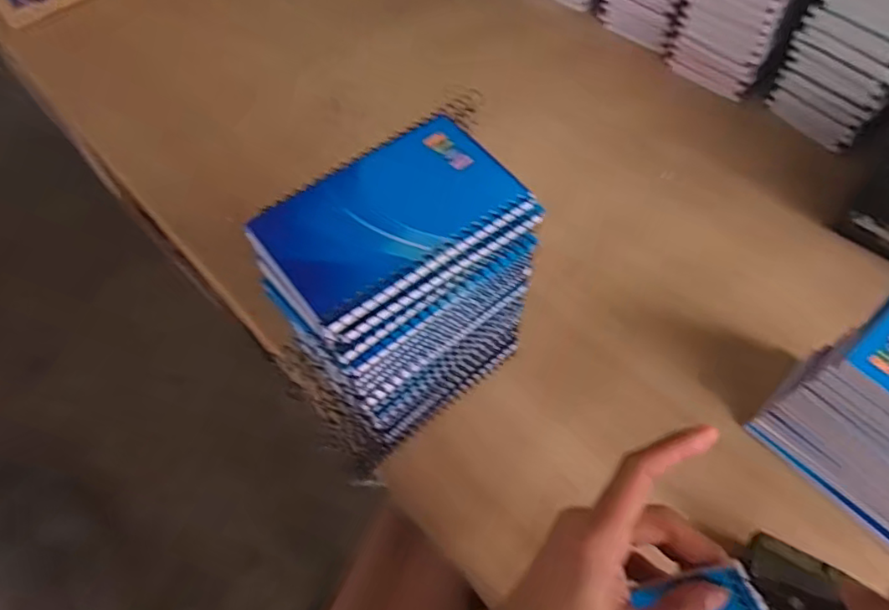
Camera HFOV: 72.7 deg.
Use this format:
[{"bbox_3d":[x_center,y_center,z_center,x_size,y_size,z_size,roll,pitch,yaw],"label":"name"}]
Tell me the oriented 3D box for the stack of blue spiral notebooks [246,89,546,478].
[{"bbox_3d":[-0.028,-0.010,0.388,0.170,0.159,0.096,-36,63,-18],"label":"stack of blue spiral notebooks"}]

